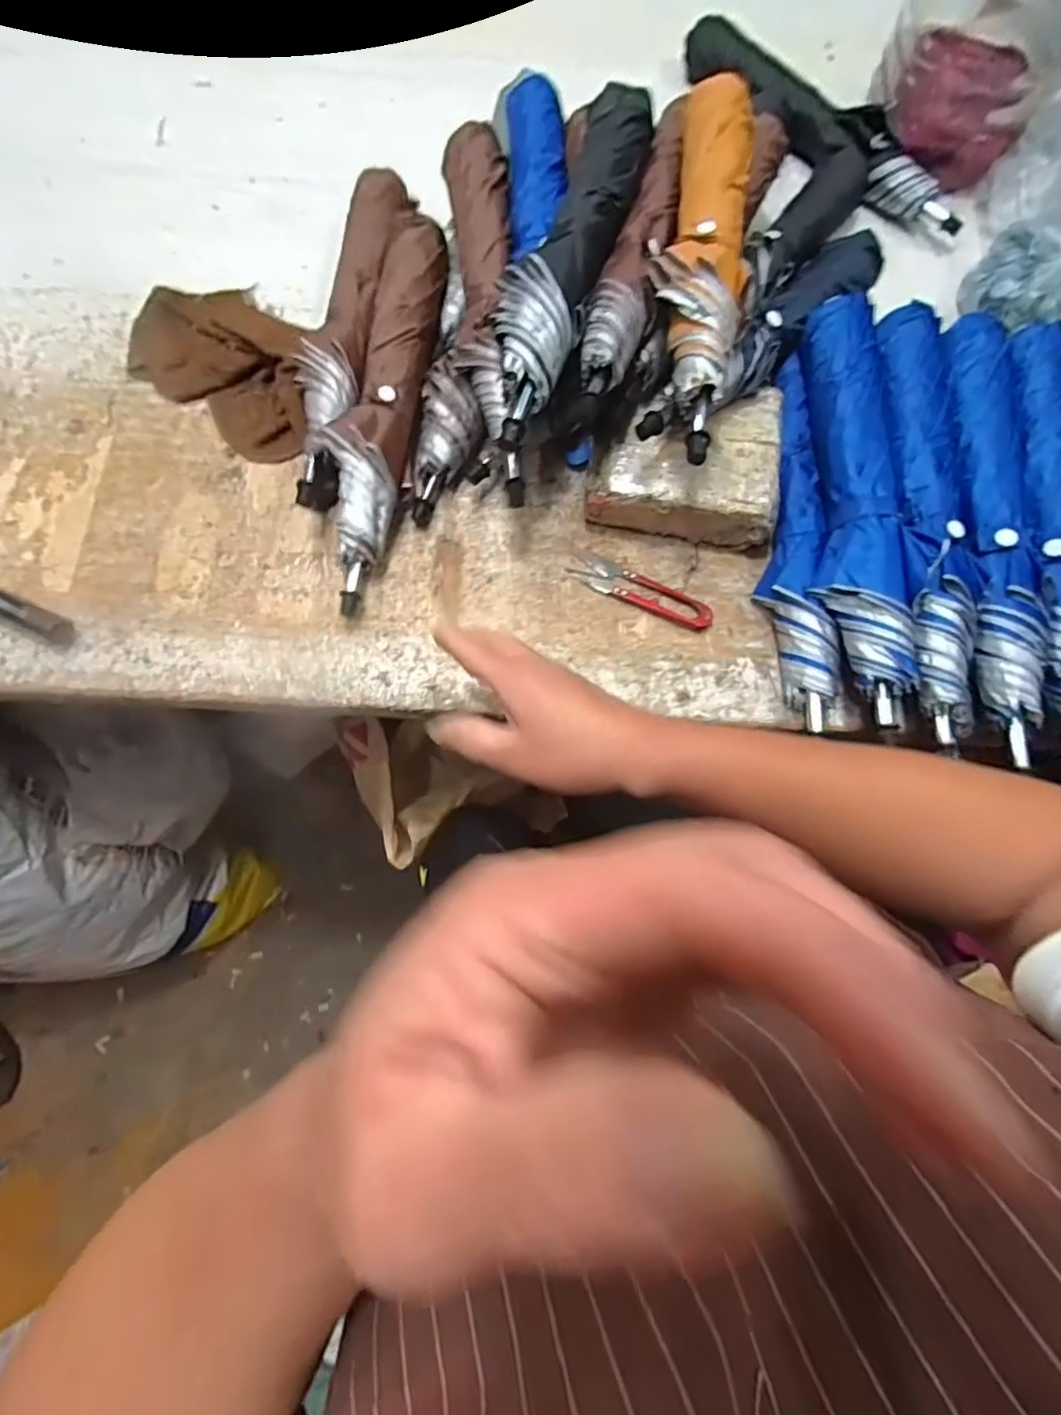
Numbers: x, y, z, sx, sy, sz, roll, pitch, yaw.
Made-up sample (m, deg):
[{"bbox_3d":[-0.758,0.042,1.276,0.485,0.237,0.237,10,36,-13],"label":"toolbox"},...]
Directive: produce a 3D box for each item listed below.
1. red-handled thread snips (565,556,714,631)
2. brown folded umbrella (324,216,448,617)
[{"bbox_3d":[0.087,-0.091,0.465,0.113,0.007,0.028,25,75,8],"label":"red-handled thread snips"},{"bbox_3d":[-0.115,-0.236,0.476,0.047,0.058,0.328,8,74,3],"label":"brown folded umbrella"}]

